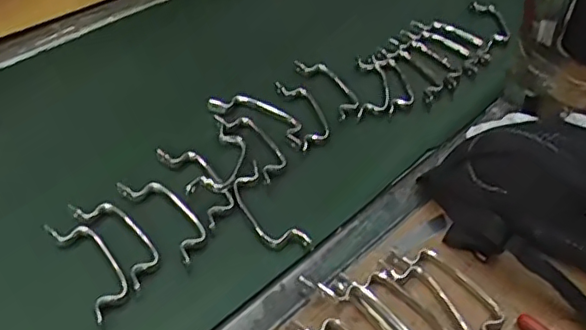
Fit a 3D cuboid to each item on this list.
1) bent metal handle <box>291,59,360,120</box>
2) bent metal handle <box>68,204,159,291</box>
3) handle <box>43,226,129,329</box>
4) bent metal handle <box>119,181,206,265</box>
[{"bbox_3d":[0.051,-0.102,0.796,0.049,0.017,0.140,-15,46,-20],"label":"bent metal handle"},{"bbox_3d":[-0.168,0.068,0.587,0.041,0.007,0.124,-30,53,-32],"label":"bent metal handle"},{"bbox_3d":[-0.185,0.093,0.561,0.040,0.011,0.129,-24,50,-28],"label":"handle"},{"bbox_3d":[-0.128,0.046,0.611,0.038,0.015,0.127,-29,52,-31],"label":"bent metal handle"}]

